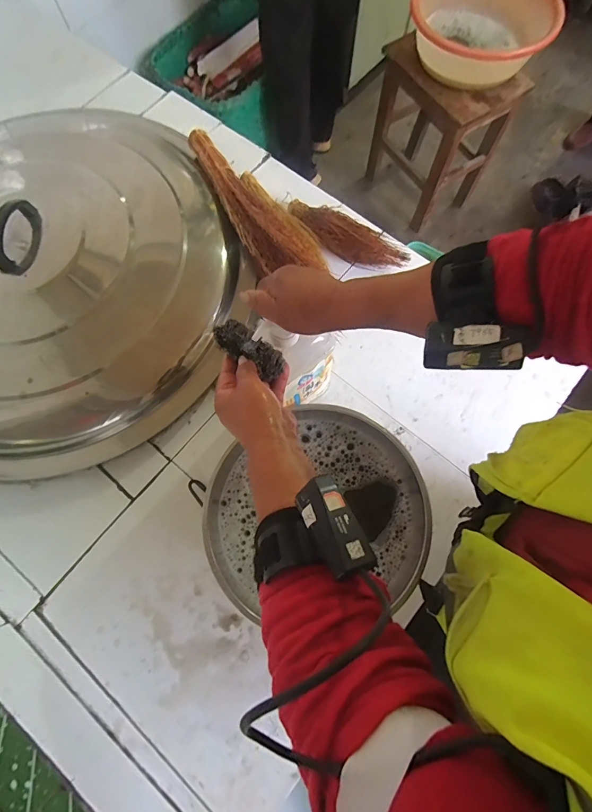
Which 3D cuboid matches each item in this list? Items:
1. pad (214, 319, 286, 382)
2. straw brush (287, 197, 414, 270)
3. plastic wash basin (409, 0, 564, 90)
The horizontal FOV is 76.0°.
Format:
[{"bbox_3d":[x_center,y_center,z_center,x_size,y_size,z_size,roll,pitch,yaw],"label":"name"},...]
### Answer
[{"bbox_3d":[-0.053,-0.065,0.428,0.083,0.038,0.025,39,35,-7],"label":"pad"},{"bbox_3d":[0.087,-0.318,0.706,0.250,0.058,0.073,31,76,9],"label":"straw brush"},{"bbox_3d":[0.481,-0.988,0.989,0.368,0.127,0.321,16,74,5],"label":"plastic wash basin"}]

